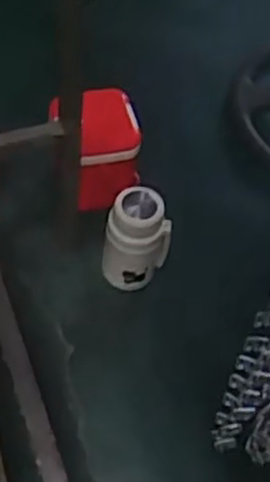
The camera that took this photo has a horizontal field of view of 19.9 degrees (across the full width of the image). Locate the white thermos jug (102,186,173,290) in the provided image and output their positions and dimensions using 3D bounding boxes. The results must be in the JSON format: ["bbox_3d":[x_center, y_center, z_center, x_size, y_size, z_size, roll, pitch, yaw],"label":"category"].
[{"bbox_3d":[0.004,0.005,1.353,0.109,0.214,0.090,14,55,5],"label":"white thermos jug"}]

